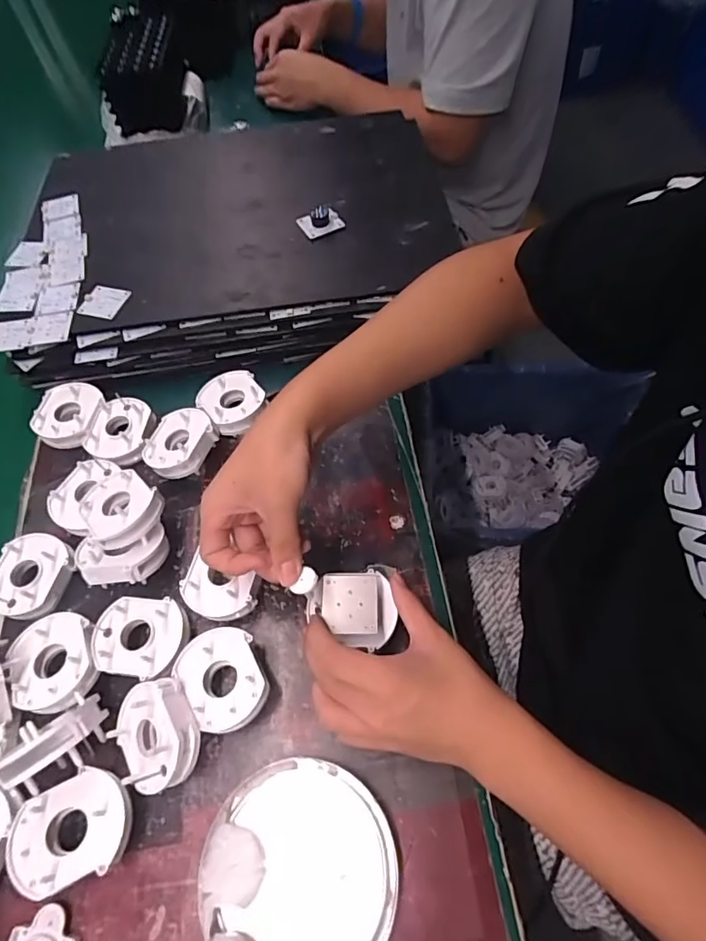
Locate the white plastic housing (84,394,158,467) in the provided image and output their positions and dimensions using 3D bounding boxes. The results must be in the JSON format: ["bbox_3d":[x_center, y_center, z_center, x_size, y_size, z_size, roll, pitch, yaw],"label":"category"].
[{"bbox_3d":[-0.230,-0.039,0.496,0.059,0.024,0.067,10,61,9],"label":"white plastic housing"}]

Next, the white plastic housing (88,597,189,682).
[{"bbox_3d":[-0.167,0.131,0.393,0.070,0.023,0.058,-2,60,2],"label":"white plastic housing"}]

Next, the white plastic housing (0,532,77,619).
[{"bbox_3d":[-0.276,0.089,0.426,0.056,0.024,0.070,15,62,12],"label":"white plastic housing"}]

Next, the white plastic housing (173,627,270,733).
[{"bbox_3d":[-0.095,0.160,0.380,0.057,0.036,0.070,-34,63,-16],"label":"white plastic housing"}]

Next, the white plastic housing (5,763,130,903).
[{"bbox_3d":[-0.188,0.244,0.342,0.074,0.038,0.061,-16,60,-6],"label":"white plastic housing"}]

